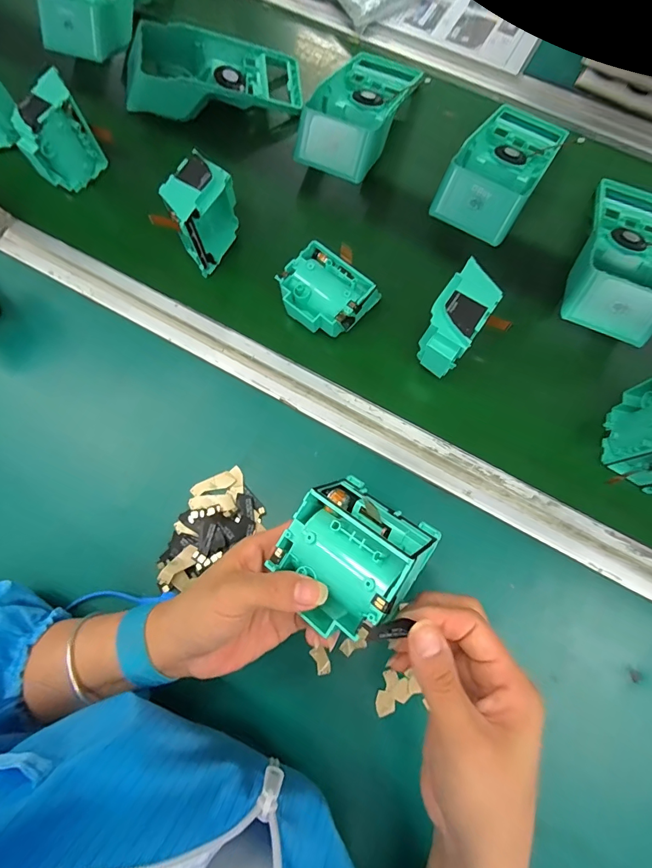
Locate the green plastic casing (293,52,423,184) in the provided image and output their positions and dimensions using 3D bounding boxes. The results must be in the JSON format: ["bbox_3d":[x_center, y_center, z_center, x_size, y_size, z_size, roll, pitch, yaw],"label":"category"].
[{"bbox_3d":[0.040,-0.356,0.448,0.092,0.054,0.195,24,74,7],"label":"green plastic casing"}]

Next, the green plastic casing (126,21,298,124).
[{"bbox_3d":[-0.124,-0.395,0.457,0.189,0.057,0.090,-11,73,-4],"label":"green plastic casing"}]

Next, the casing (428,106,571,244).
[{"bbox_3d":[0.185,-0.282,0.427,0.087,0.050,0.196,30,75,9],"label":"casing"}]

